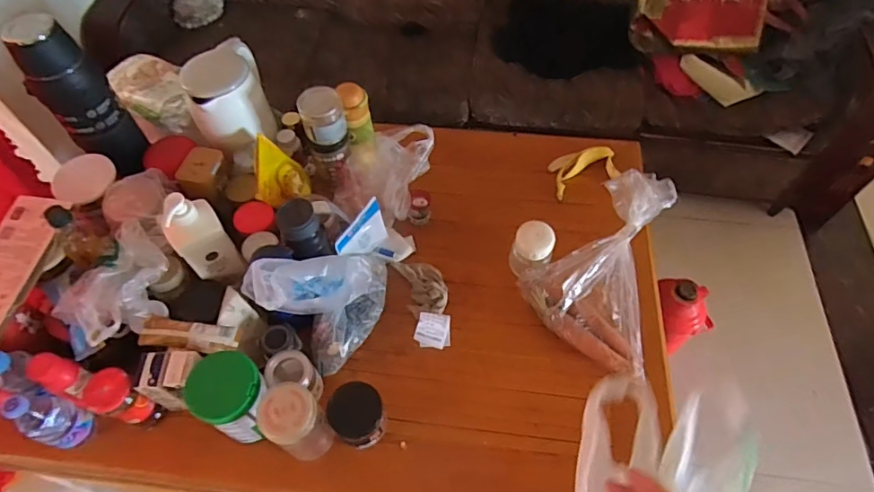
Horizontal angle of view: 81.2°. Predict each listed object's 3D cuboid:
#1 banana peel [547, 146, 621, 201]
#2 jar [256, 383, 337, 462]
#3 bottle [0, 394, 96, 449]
[{"bbox_3d":[0.327,-0.166,1.118,0.156,0.030,0.097,-13,59,-8],"label":"banana peel"},{"bbox_3d":[-0.212,0.269,0.775,0.083,0.149,0.073,34,64,20],"label":"jar"},{"bbox_3d":[-0.610,0.268,0.794,0.060,0.160,0.063,12,59,8],"label":"bottle"}]

